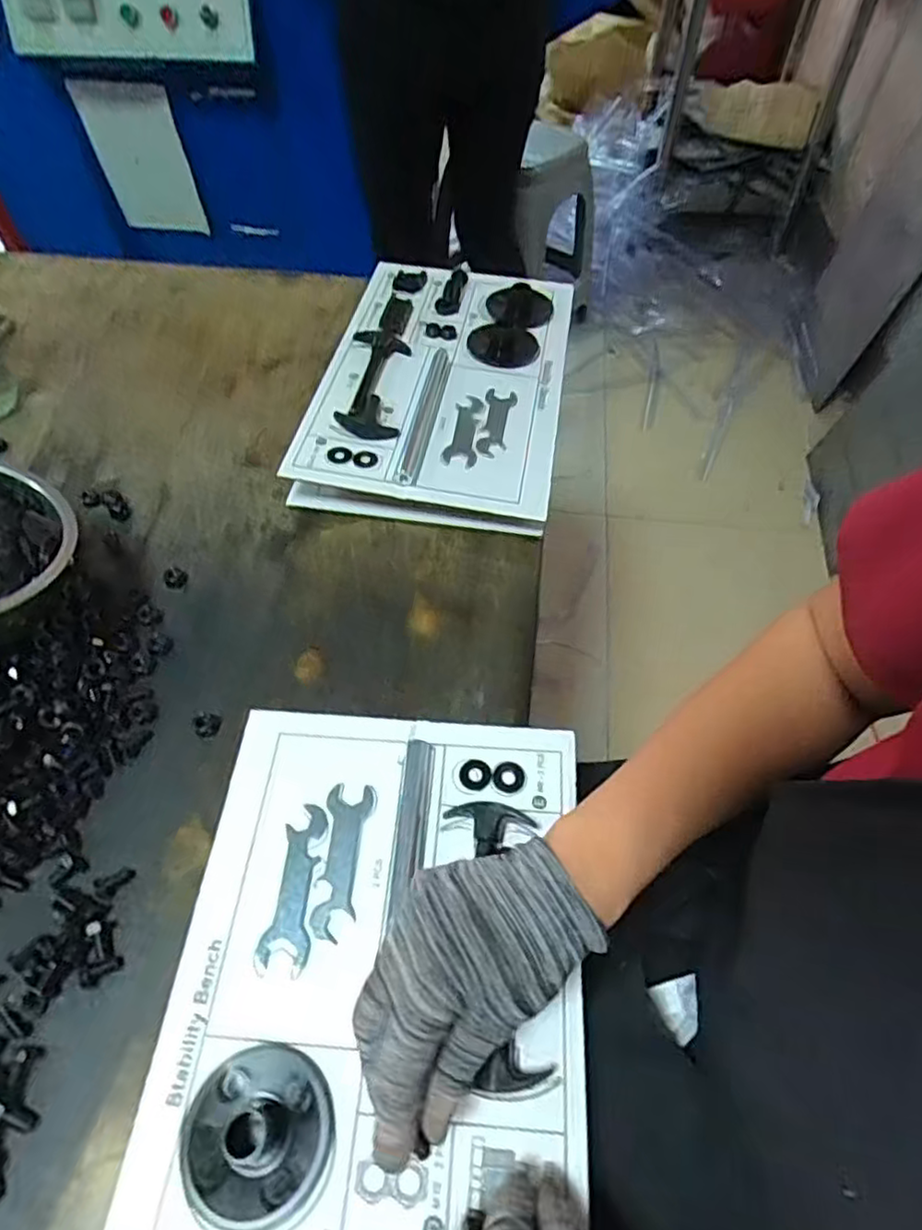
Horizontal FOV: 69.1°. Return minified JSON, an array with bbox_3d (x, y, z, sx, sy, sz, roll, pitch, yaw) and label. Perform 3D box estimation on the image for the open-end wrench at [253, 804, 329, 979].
[{"bbox_3d":[-0.099,0.161,0.399,0.028,0.004,0.094,4,55,3],"label":"open-end wrench"}]

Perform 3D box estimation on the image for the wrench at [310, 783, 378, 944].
[{"bbox_3d":[-0.072,0.148,0.408,0.029,0.004,0.090,2,54,2],"label":"wrench"}]

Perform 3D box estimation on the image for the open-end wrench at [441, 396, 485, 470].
[{"bbox_3d":[0.004,-0.168,0.599,0.028,0.005,0.098,7,55,5],"label":"open-end wrench"}]

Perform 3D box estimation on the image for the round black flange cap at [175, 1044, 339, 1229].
[{"bbox_3d":[-0.100,0.251,0.322,0.073,0.028,0.072,0,54,0],"label":"round black flange cap"}]

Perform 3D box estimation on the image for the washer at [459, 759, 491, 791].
[{"bbox_3d":[0.009,0.105,0.440,0.020,0.004,0.021,0,54,0],"label":"washer"}]

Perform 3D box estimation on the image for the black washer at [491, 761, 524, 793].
[{"bbox_3d":[0.030,0.106,0.439,0.021,0.004,0.021,0,54,0],"label":"black washer"}]

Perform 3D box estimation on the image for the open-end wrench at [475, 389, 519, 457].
[{"bbox_3d":[0.033,-0.176,0.608,0.029,0.005,0.092,6,55,4],"label":"open-end wrench"}]

